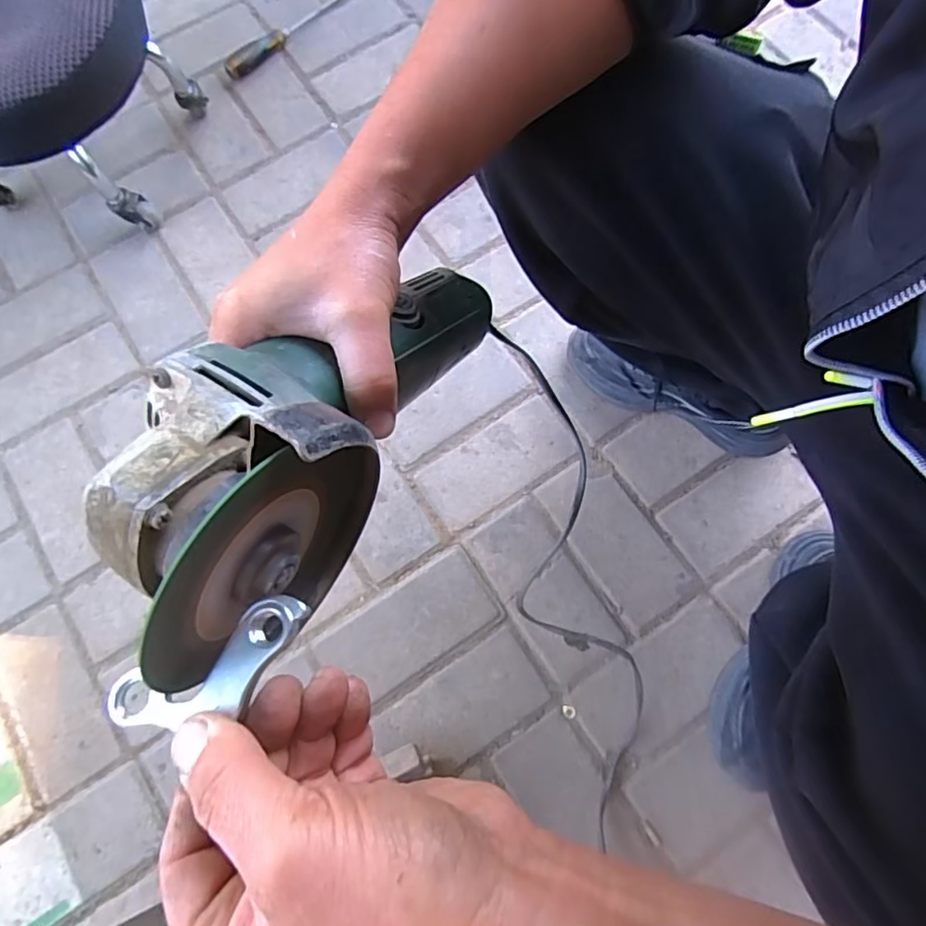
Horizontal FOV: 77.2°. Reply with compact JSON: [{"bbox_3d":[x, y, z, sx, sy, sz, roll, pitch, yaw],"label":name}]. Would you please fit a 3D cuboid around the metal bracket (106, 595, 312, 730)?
[{"bbox_3d":[-0.080,0.067,0.187,0.067,0.007,0.027,-30,76,-7],"label":"metal bracket"}]

